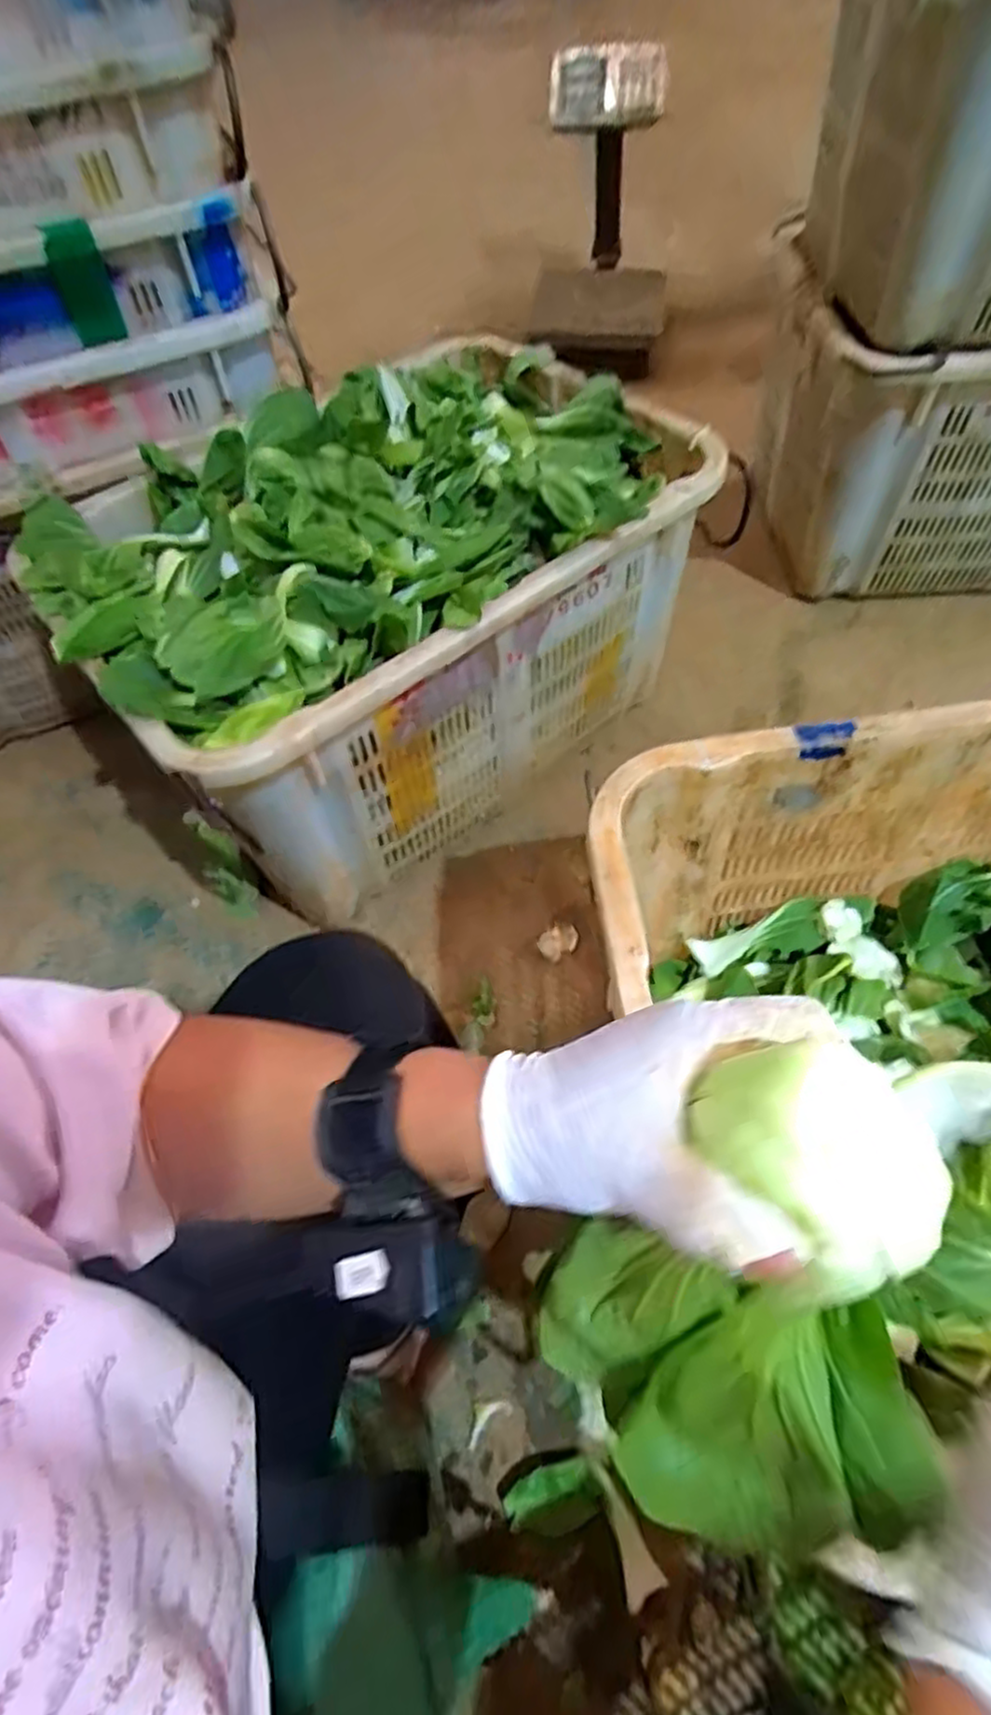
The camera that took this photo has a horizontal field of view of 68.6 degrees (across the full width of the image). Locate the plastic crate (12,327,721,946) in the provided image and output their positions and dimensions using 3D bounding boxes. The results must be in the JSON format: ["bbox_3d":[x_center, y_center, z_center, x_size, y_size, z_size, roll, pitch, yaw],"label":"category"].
[{"bbox_3d":[-0.125,-0.307,0.875,0.662,0.318,0.474,-36,62,-18],"label":"plastic crate"}]

